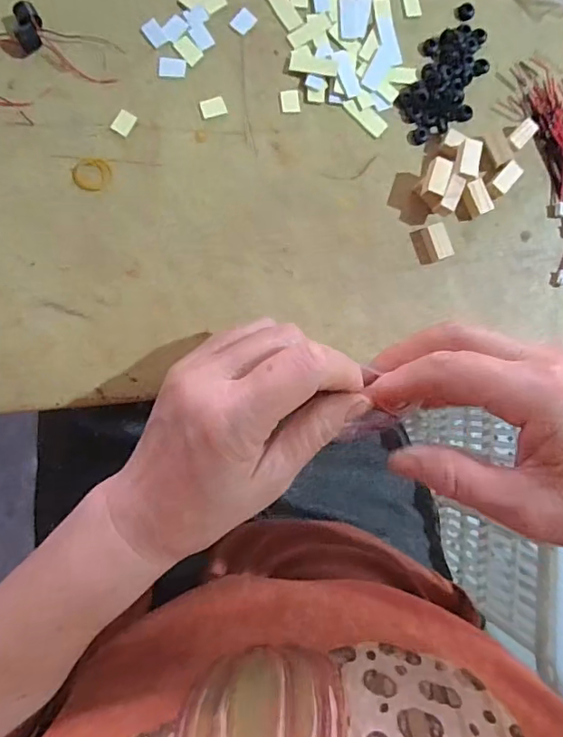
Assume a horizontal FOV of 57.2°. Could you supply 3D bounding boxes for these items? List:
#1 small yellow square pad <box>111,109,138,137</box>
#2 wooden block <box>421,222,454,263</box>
[{"bbox_3d":[-0.087,-0.136,0.286,0.010,0.004,0.013,28,78,-11],"label":"small yellow square pad"},{"bbox_3d":[0.093,-0.075,0.308,0.013,0.008,0.021,-22,90,-10],"label":"wooden block"}]

